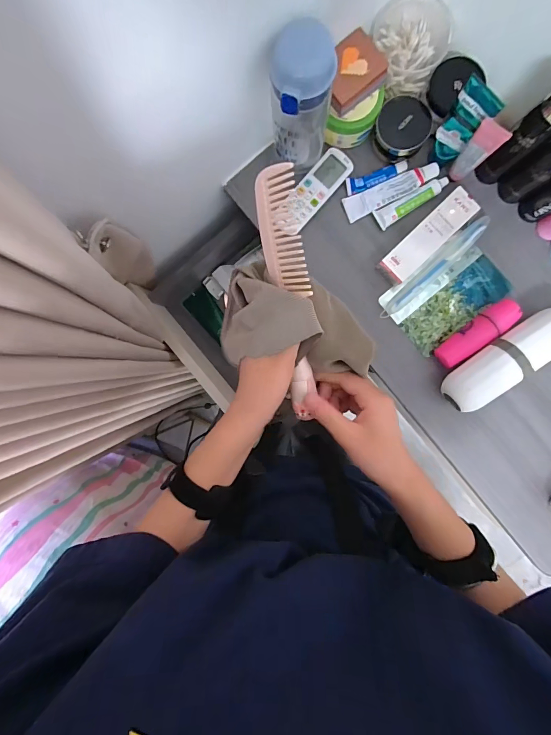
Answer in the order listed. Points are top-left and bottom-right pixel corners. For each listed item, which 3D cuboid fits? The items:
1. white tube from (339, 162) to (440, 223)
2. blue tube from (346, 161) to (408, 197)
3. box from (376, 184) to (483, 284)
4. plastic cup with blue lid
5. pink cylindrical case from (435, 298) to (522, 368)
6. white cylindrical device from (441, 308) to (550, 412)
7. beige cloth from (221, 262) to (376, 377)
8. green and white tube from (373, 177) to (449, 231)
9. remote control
[{"bbox_3d":[0.175,-0.269,0.546,0.141,0.020,0.034,-23,92,3],"label":"white tube"},{"bbox_3d":[0.154,-0.289,0.547,0.093,0.010,0.024,-18,93,3],"label":"blue tube"},{"bbox_3d":[0.229,-0.196,0.542,0.161,0.029,0.048,-44,91,4],"label":"box"},{"bbox_3d":[0.032,-0.321,0.449,0.069,0.179,0.066,9,94,2],"label":"plastic cup with blue lid"},{"bbox_3d":[0.300,-0.050,0.537,0.127,0.039,0.037,-39,91,4],"label":"pink cylindrical case"},{"bbox_3d":[0.336,-0.013,0.526,0.198,0.066,0.062,-34,92,4],"label":"white cylindrical device"},{"bbox_3d":[0.021,-0.037,0.336,0.146,0.068,0.085,17,94,1],"label":"beige cloth"},{"bbox_3d":[0.207,-0.253,0.544,0.116,0.019,0.030,-30,92,4],"label":"green and white tube"},{"bbox_3d":[0.059,-0.267,0.543,0.048,0.022,0.134,41,94,-1],"label":"remote control"}]

